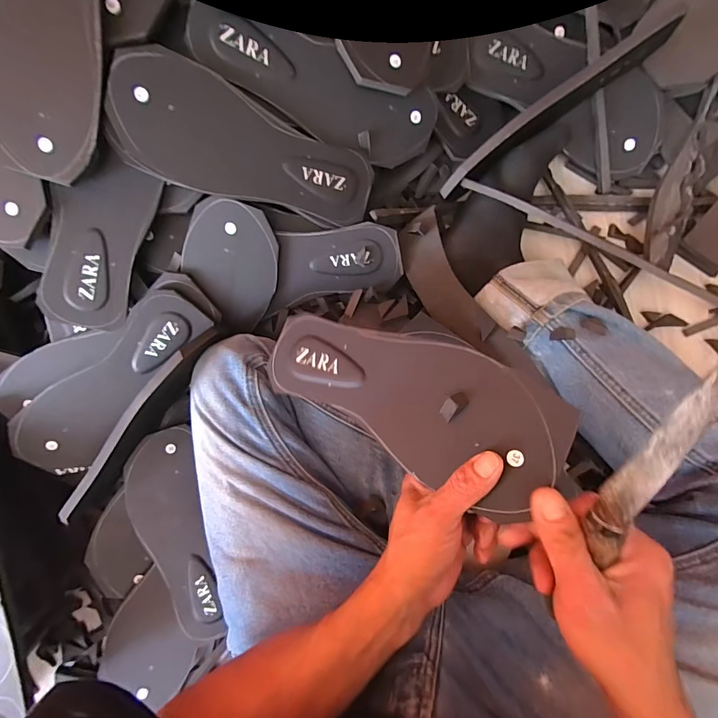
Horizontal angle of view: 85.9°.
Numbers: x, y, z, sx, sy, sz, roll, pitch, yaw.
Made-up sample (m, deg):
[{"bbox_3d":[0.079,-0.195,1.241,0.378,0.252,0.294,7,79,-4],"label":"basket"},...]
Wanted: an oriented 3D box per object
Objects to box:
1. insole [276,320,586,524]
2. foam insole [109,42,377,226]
[{"bbox_3d":[0.028,0.026,0.302,0.244,0.012,0.099,20,86,30],"label":"insole"},{"bbox_3d":[-0.105,-0.205,0.382,0.242,0.017,0.099,13,115,-18],"label":"foam insole"}]

